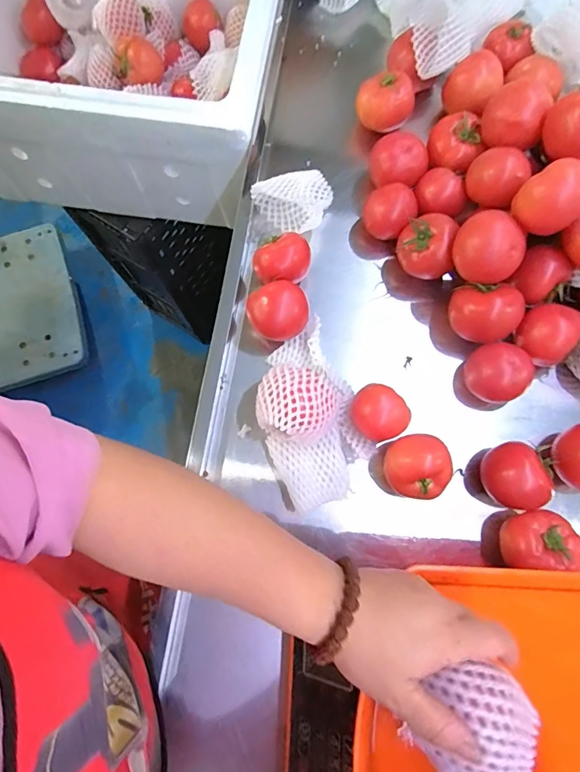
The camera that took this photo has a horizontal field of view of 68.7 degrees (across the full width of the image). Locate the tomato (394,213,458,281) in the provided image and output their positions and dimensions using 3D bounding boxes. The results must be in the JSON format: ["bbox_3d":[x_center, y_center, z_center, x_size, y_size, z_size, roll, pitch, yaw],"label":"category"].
[{"bbox_3d":[0.162,-0.168,0.511,0.058,0.053,0.063,0,77,1],"label":"tomato"}]

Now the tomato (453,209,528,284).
[{"bbox_3d":[0.216,-0.150,0.466,0.057,0.056,0.068,-17,77,-3],"label":"tomato"}]

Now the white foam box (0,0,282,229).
[{"bbox_3d":[-0.300,-0.507,0.700,0.565,0.229,0.359,8,77,3],"label":"white foam box"}]

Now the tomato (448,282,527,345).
[{"bbox_3d":[0.227,-0.086,0.488,0.061,0.057,0.068,-26,77,-5],"label":"tomato"}]

